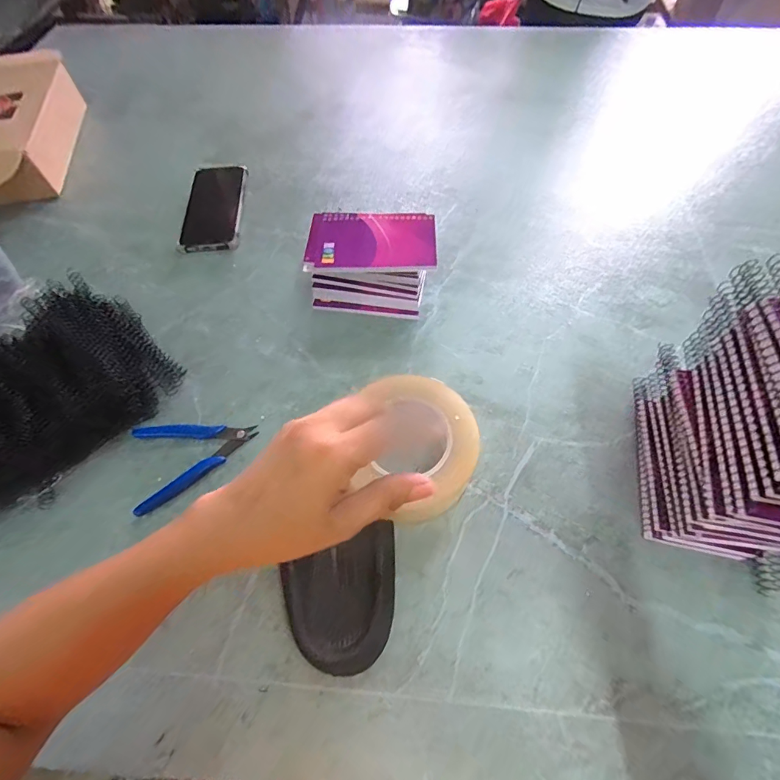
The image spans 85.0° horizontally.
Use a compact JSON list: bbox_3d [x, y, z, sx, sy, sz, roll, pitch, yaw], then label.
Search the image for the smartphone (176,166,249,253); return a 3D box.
[{"bbox_3d":[-0.252,-0.261,0.607,0.081,0.014,0.168,-4,59,-2],"label":"smartphone"}]

